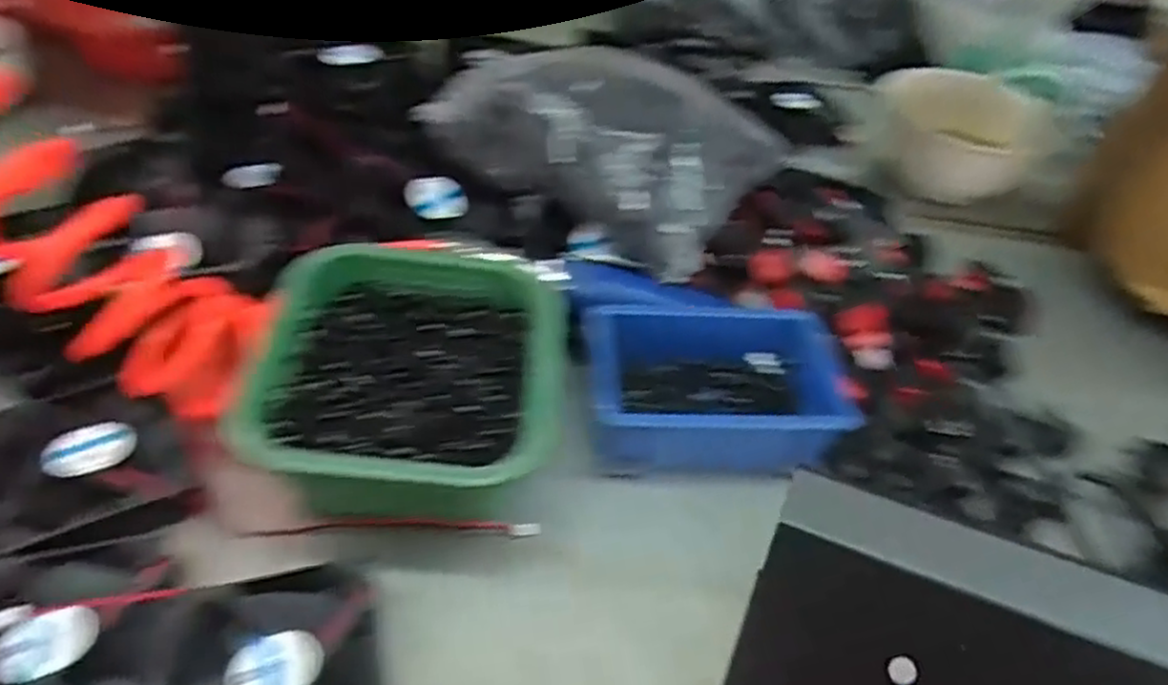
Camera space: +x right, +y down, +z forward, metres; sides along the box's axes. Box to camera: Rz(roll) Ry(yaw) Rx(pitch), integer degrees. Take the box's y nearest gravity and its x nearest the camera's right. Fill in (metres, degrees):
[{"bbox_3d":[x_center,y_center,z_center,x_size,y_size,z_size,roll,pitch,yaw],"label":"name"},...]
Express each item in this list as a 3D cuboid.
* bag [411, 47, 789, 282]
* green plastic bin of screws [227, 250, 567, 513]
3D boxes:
[{"bbox_3d":[0.024,-0.155,0.554,0.211,0.093,0.184,23,46,16],"label":"bag"},{"bbox_3d":[-0.096,0.023,0.437,0.158,0.071,0.175,4,44,-4],"label":"green plastic bin of screws"}]

